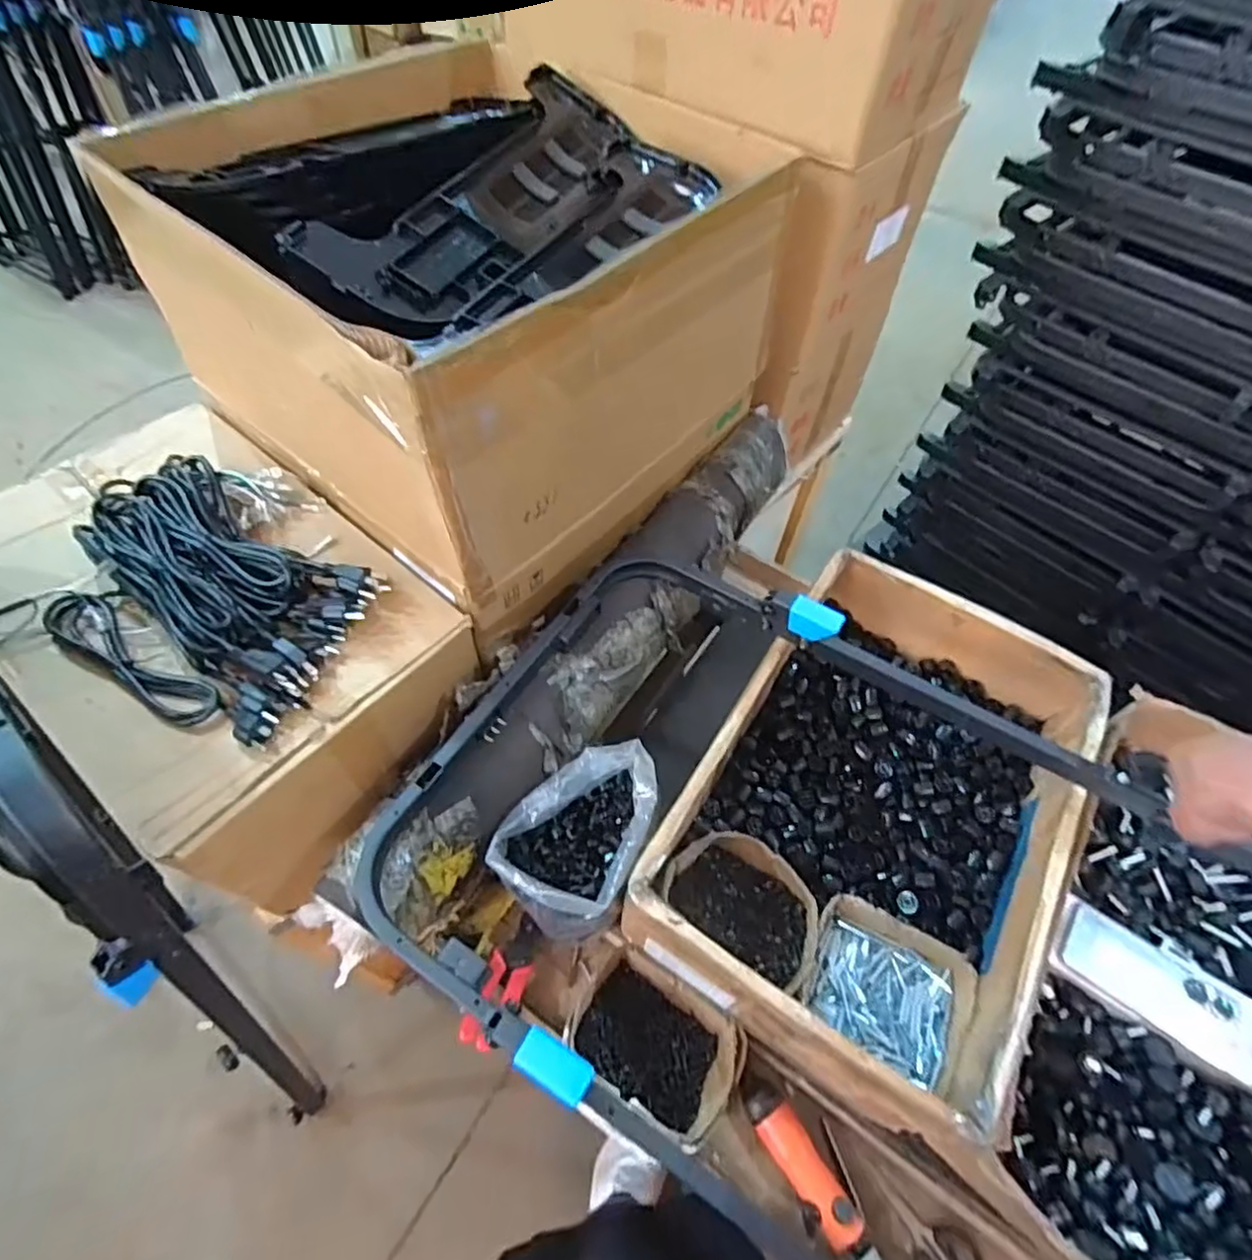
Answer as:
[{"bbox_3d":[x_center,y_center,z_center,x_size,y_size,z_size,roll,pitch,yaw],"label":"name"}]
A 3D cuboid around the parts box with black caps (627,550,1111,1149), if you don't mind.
[{"bbox_3d":[0.280,0.187,0.739,0.356,0.144,0.530,29,60,17],"label":"parts box with black caps"}]

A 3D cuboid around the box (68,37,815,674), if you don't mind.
[{"bbox_3d":[-0.175,-0.391,0.814,0.531,0.346,0.575,33,61,19],"label":"box"}]

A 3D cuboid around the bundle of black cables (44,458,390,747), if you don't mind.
[{"bbox_3d":[-0.431,-0.041,0.677,0.330,0.058,0.237,29,59,17],"label":"bundle of black cables"}]

